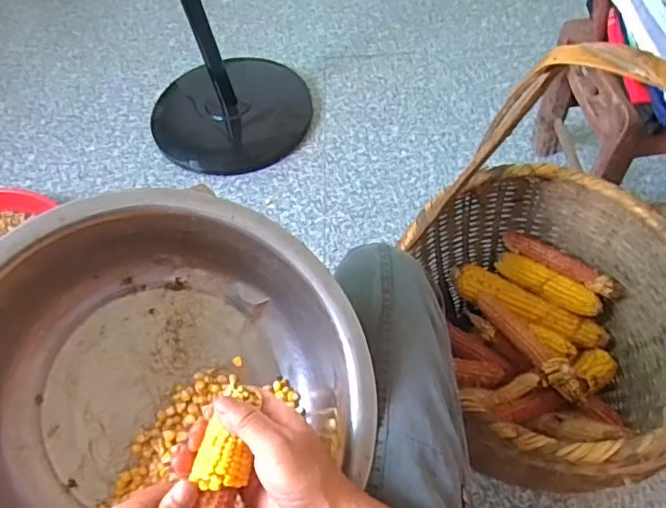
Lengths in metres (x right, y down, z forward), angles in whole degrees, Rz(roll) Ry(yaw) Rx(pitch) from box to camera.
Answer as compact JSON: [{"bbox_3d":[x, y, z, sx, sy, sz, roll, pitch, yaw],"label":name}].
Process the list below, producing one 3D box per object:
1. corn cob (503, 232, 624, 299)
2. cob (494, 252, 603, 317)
[{"bbox_3d":[0.348,0.015,0.862,0.181,0.036,0.028,28,63,20],"label":"corn cob"},{"bbox_3d":[0.326,0.048,0.871,0.160,0.038,0.035,28,63,20],"label":"cob"}]

